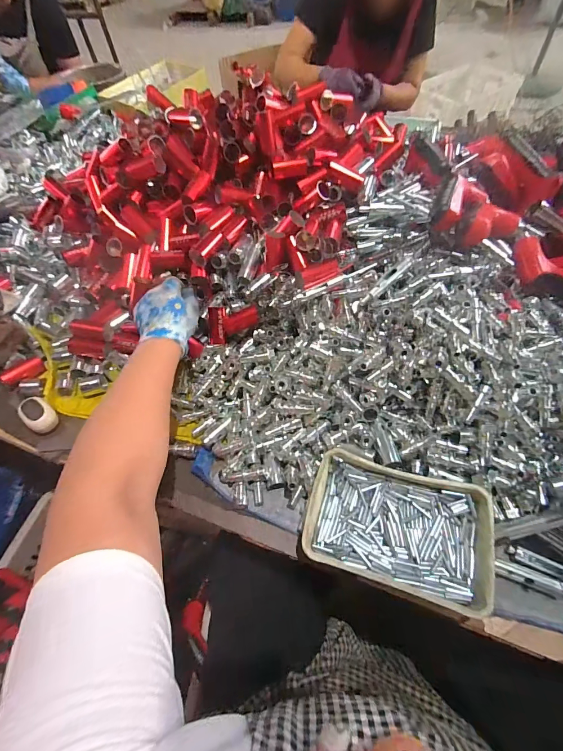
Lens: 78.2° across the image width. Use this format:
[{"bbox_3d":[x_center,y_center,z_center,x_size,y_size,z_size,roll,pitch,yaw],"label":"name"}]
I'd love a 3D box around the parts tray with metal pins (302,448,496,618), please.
[{"bbox_3d":[0.137,0.178,0.414,0.202,0.036,0.132,13,59,12],"label":"parts tray with metal pins"}]

